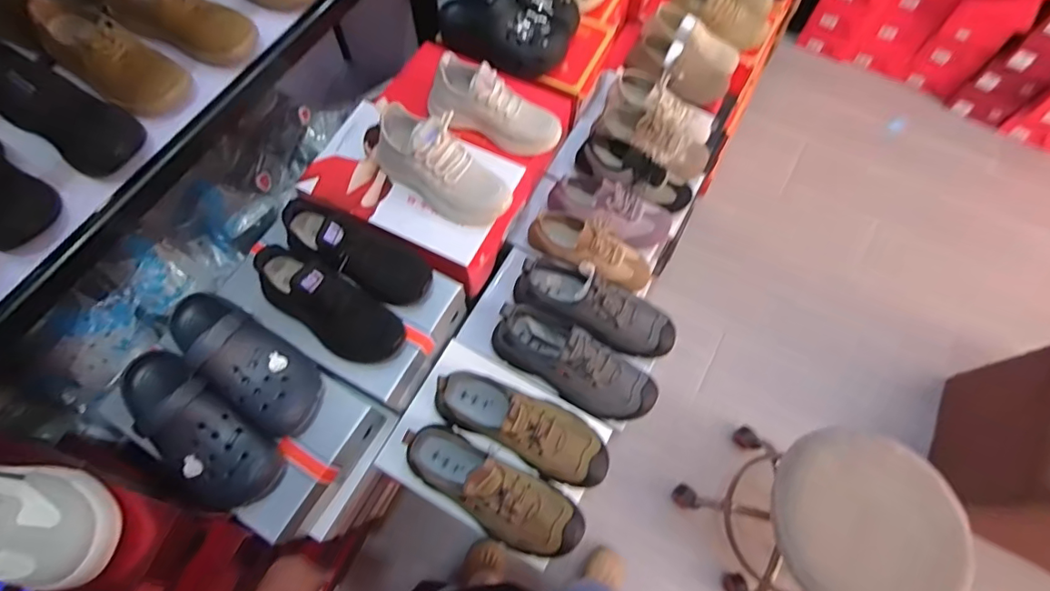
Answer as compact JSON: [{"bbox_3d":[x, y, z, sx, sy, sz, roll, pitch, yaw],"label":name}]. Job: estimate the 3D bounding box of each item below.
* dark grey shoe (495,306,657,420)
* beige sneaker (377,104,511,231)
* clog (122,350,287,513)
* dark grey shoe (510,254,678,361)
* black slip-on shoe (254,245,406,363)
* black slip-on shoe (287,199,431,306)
[{"bbox_3d":[0.075,0.097,0.779,0.257,0.104,0.093,33,70,15],"label":"dark grey shoe"},{"bbox_3d":[-0.130,-0.195,0.767,0.225,0.110,0.078,36,71,15],"label":"beige sneaker"},{"bbox_3d":[-0.434,0.162,0.656,0.255,0.085,0.106,38,71,16],"label":"clog"},{"bbox_3d":[0.117,0.014,0.808,0.247,0.090,0.082,22,68,10],"label":"dark grey shoe"},{"bbox_3d":[-0.275,0.013,0.707,0.221,0.087,0.086,30,69,-3],"label":"black slip-on shoe"},{"bbox_3d":[-0.246,-0.059,0.740,0.222,0.085,0.087,28,68,-2],"label":"black slip-on shoe"}]

